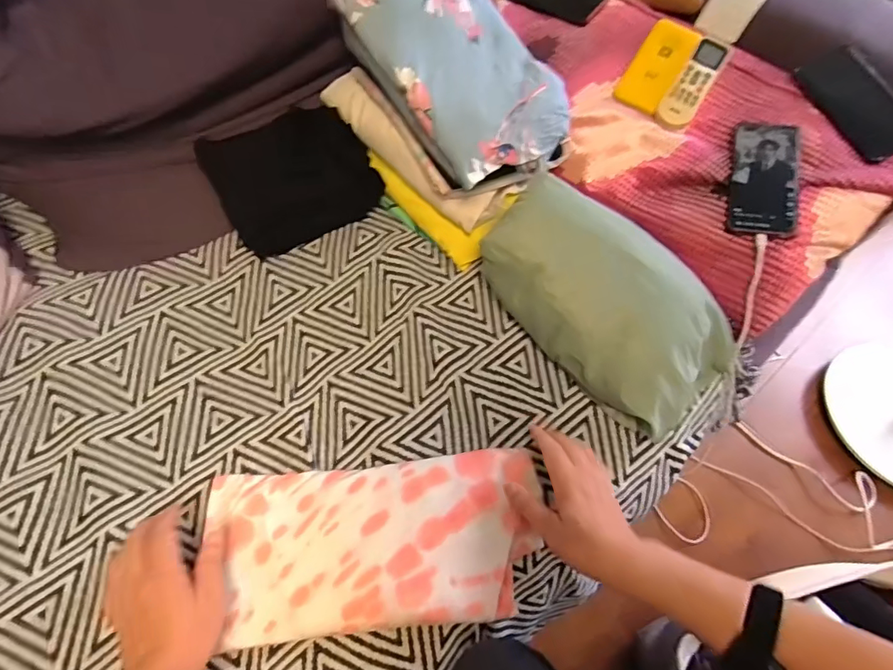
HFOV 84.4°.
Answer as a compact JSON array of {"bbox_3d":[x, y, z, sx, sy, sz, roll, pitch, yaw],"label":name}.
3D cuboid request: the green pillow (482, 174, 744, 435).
[{"bbox_3d":[0.193,-0.043,0.583,0.298,0.124,0.176,40,65,18],"label":"green pillow"}]

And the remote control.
[{"bbox_3d":[0.341,-0.347,0.677,0.045,0.019,0.132,32,87,14],"label":"remote control"}]

